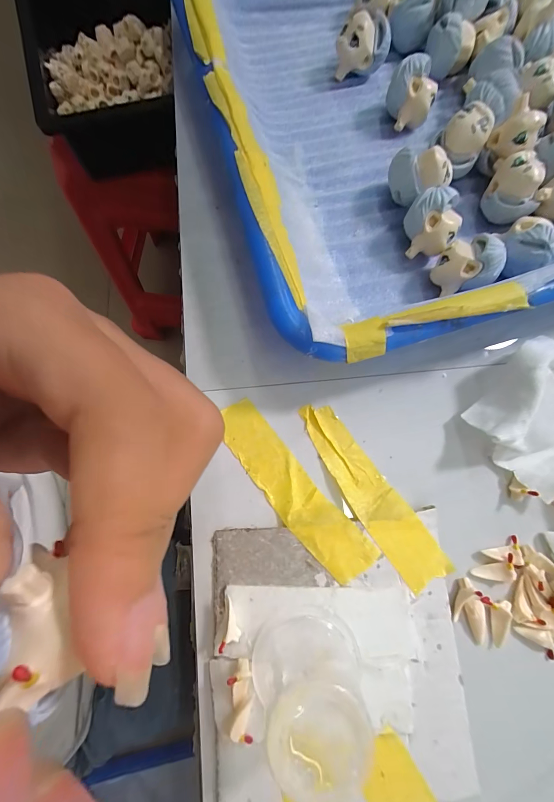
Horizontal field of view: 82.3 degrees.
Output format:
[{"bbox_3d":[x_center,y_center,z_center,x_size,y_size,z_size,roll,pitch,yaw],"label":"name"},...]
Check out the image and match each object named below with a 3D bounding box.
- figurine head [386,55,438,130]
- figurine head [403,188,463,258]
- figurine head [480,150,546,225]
[{"bbox_3d":[0.070,-0.157,0.163,0.019,0.025,0.020,-11,78,-4],"label":"figurine head"},{"bbox_3d":[0.072,-0.080,0.147,0.020,0.023,0.022,0,77,-2],"label":"figurine head"},{"bbox_3d":[0.113,-0.099,0.150,0.018,0.020,0.025,-5,77,-3],"label":"figurine head"}]

